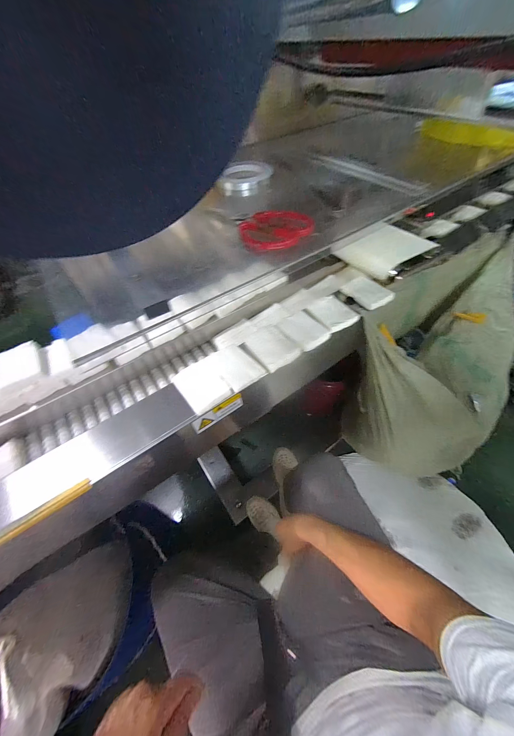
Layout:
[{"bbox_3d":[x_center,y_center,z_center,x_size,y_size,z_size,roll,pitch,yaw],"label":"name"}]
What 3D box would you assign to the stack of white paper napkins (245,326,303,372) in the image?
[{"bbox_3d":[0.029,-0.047,0.524,0.081,0.018,0.105,-28,57,-17],"label":"stack of white paper napkins"}]

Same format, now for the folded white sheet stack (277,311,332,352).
[{"bbox_3d":[0.099,-0.083,0.540,0.079,0.018,0.094,-33,59,-20],"label":"folded white sheet stack"}]

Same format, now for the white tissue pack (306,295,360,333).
[{"bbox_3d":[0.174,-0.128,0.577,0.076,0.019,0.102,-24,56,-14],"label":"white tissue pack"}]

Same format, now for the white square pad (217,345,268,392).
[{"bbox_3d":[-0.039,-0.004,0.488,0.075,0.011,0.099,-35,60,-21],"label":"white square pad"}]

